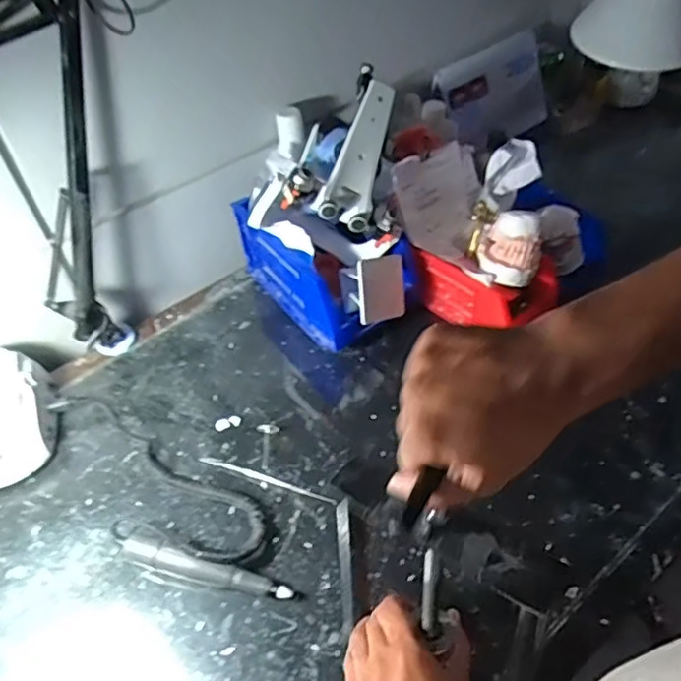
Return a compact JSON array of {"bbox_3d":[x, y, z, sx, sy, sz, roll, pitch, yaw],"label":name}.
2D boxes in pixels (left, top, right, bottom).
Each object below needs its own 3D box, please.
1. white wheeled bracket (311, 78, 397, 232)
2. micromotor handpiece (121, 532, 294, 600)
[{"bbox_3d":[0.020,-0.205,0.668,0.057,0.043,0.161,17,89,17],"label":"white wheeled bracket"},{"bbox_3d":[-0.129,0.218,0.578,0.170,0.033,0.022,12,50,14],"label":"micromotor handpiece"}]

